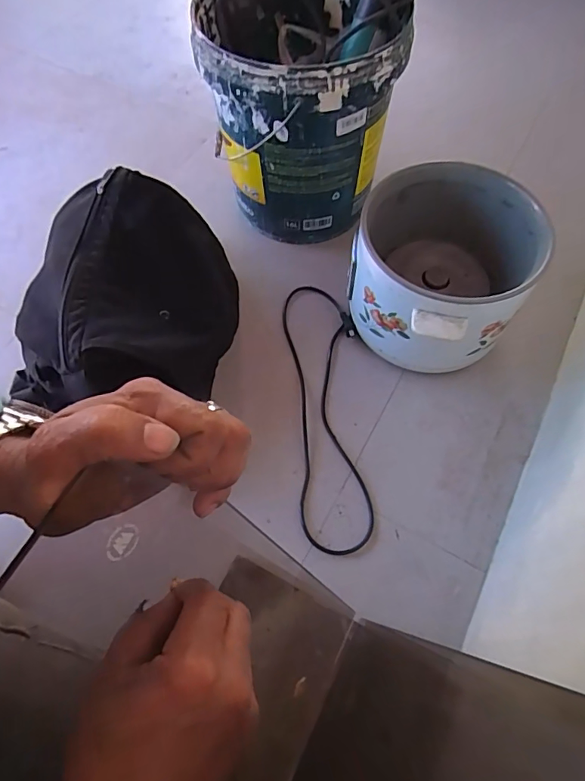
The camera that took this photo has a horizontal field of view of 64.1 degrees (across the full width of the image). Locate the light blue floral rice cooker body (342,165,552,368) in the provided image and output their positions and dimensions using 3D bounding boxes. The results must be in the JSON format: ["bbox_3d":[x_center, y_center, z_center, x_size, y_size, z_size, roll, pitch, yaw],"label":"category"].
[{"bbox_3d":[0.205,-0.158,0.688,0.237,0.189,0.247,21,67,12],"label":"light blue floral rice cooker body"}]

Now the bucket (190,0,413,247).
[{"bbox_3d":[0.019,-0.466,0.753,0.296,0.360,0.294,-3,66,2],"label":"bucket"}]

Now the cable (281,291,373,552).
[{"bbox_3d":[0.054,0.020,0.714,0.110,0.018,0.436,-6,66,1],"label":"cable"}]

